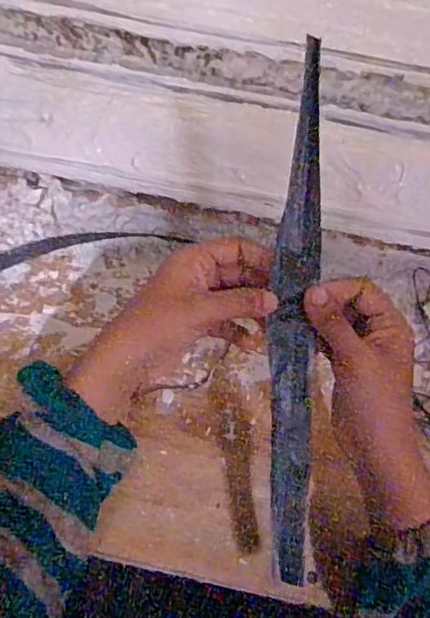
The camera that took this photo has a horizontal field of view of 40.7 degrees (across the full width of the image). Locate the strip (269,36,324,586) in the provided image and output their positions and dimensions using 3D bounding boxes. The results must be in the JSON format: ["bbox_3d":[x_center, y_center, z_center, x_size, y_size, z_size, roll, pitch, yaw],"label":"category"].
[{"bbox_3d":[0.052,0.006,0.368,0.027,0.017,0.328,2,93,-2],"label":"strip"}]

